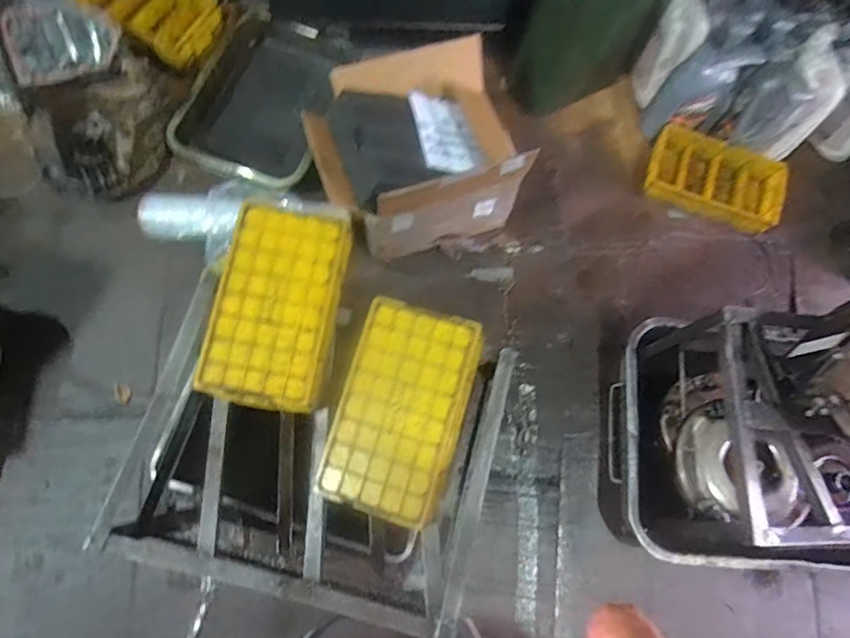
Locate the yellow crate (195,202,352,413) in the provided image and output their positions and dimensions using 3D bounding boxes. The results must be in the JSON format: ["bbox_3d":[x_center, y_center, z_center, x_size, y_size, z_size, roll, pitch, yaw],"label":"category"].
[{"bbox_3d":[-0.256,-0.023,0.957,0.204,0.078,0.344,10,71,-1],"label":"yellow crate"}]

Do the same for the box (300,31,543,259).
[{"bbox_3d":[-0.029,-0.393,1.300,0.443,0.311,0.374,-16,74,-7],"label":"box"}]

